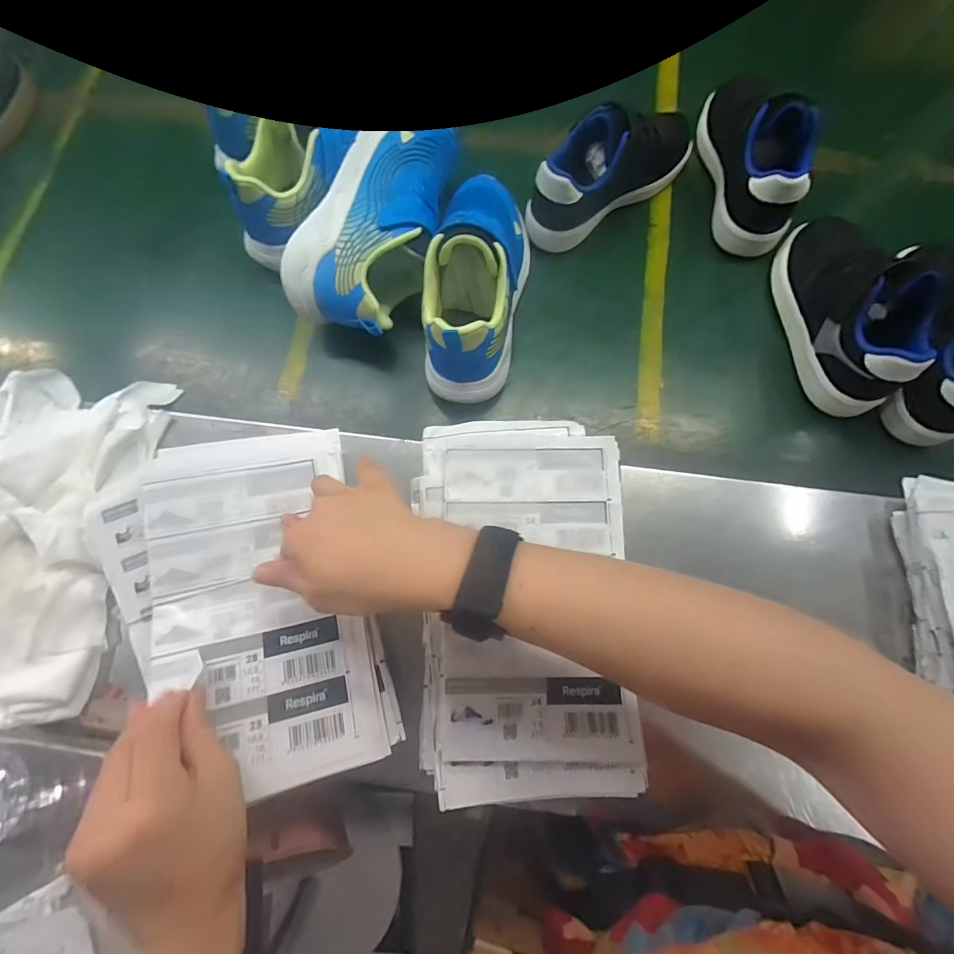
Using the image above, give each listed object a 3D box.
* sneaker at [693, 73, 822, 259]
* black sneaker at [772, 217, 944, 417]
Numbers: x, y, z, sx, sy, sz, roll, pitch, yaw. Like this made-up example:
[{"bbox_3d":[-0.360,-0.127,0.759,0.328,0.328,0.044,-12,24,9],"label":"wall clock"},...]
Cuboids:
[{"bbox_3d":[0.277,-0.315,0.432,0.068,0.094,0.178,-2,76,1],"label":"sneaker"},{"bbox_3d":[0.333,-0.160,0.385,0.074,0.089,0.188,-7,76,0],"label":"black sneaker"}]

